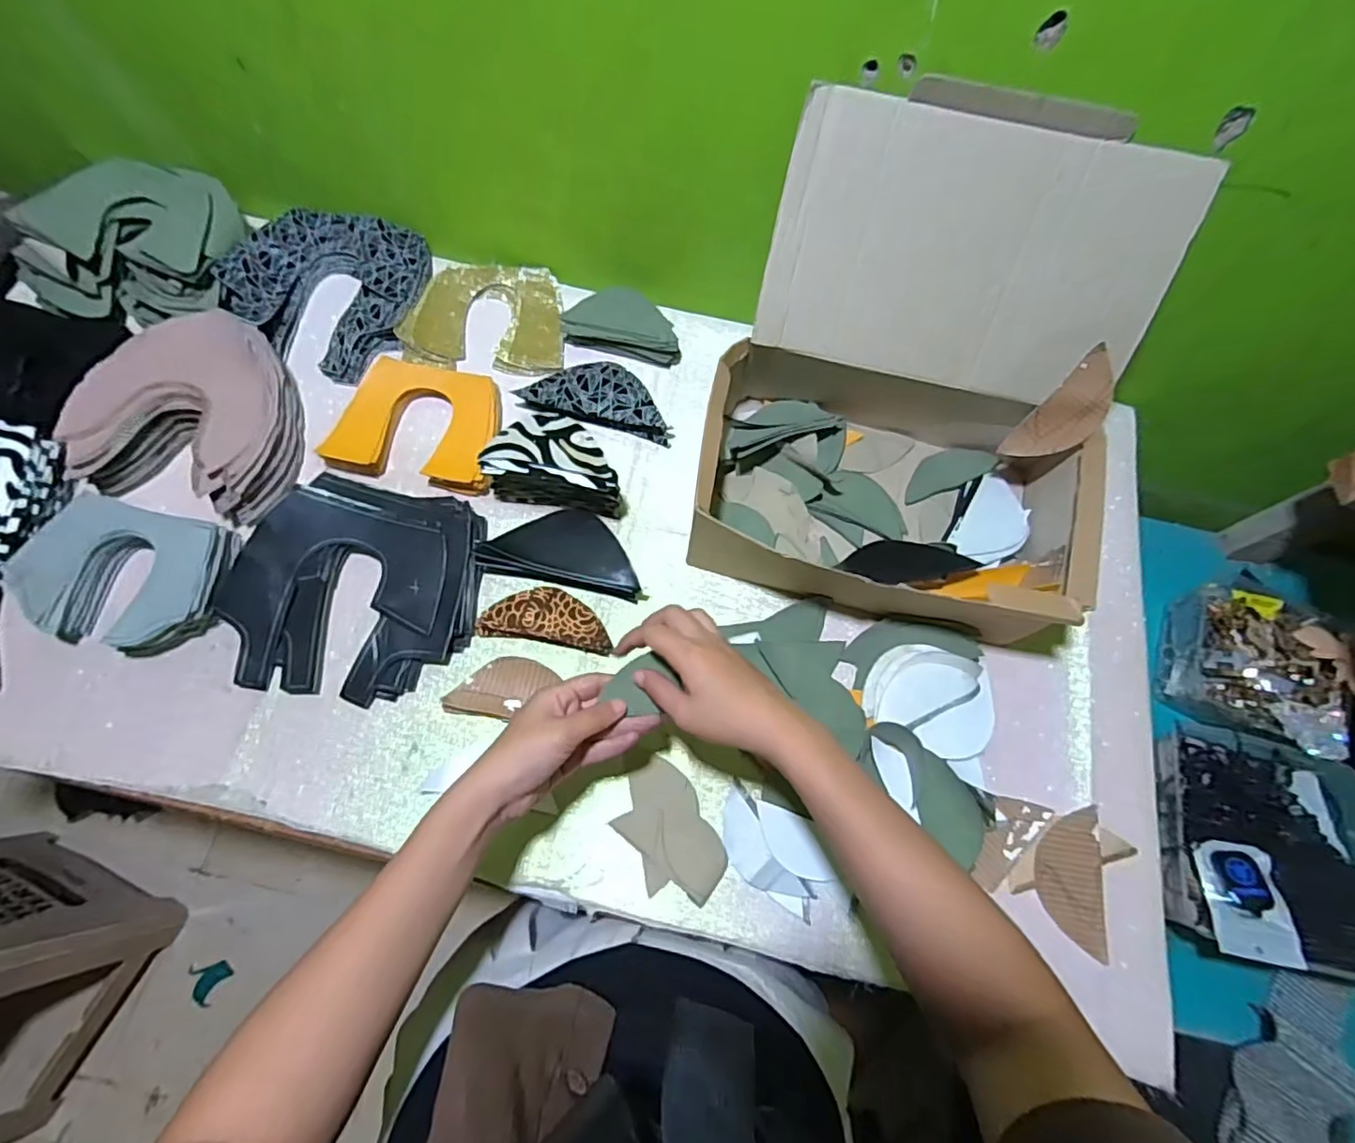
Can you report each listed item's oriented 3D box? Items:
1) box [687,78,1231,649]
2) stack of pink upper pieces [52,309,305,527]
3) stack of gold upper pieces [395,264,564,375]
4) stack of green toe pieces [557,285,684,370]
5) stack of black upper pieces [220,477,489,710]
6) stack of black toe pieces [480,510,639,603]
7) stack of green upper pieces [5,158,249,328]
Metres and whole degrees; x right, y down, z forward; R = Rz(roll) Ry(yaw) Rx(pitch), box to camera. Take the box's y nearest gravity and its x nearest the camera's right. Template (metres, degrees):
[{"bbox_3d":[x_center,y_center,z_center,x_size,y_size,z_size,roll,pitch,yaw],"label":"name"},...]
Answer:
[{"bbox_3d":[0.210,-0.153,0.511,0.332,0.242,0.316,18,69,3],"label":"box"},{"bbox_3d":[-0.451,-0.152,0.576,0.179,0.056,0.182,14,69,1],"label":"stack of pink upper pieces"},{"bbox_3d":[-0.208,-0.280,0.664,0.163,0.027,0.133,1,69,-4],"label":"stack of gold upper pieces"},{"bbox_3d":[-0.057,-0.270,0.663,0.124,0.030,0.065,12,69,0],"label":"stack of green toe pieces"},{"bbox_3d":[-0.285,0.013,0.538,0.203,0.030,0.190,11,69,0],"label":"stack of black upper pieces"},{"bbox_3d":[-0.104,-0.021,0.569,0.145,0.030,0.073,12,69,0],"label":"stack of black toe pieces"},{"bbox_3d":[-0.550,-0.347,0.628,0.172,0.067,0.179,4,69,-3],"label":"stack of green upper pieces"}]

